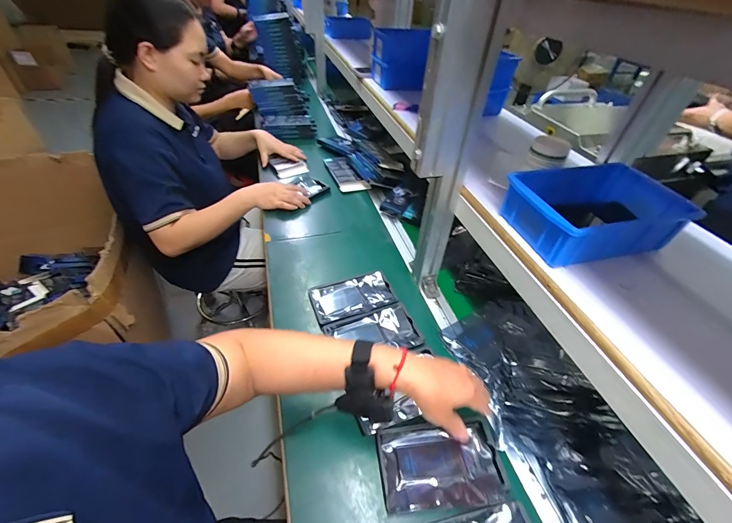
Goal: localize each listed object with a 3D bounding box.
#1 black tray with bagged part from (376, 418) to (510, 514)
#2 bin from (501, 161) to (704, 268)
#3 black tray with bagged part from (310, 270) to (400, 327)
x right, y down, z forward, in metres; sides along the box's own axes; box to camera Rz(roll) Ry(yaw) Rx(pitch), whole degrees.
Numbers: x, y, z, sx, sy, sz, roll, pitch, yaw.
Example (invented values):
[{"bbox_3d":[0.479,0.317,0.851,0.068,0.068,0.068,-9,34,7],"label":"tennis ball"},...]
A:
[{"bbox_3d":[0.098,0.268,0.424,0.154,0.015,0.095,-3,43,-8],"label":"black tray with bagged part"},{"bbox_3d":[0.293,-0.069,0.430,0.197,0.062,0.137,-7,44,-12],"label":"bin"},{"bbox_3d":[-0.026,0.068,0.632,0.158,0.012,0.093,-12,45,-18],"label":"black tray with bagged part"}]

